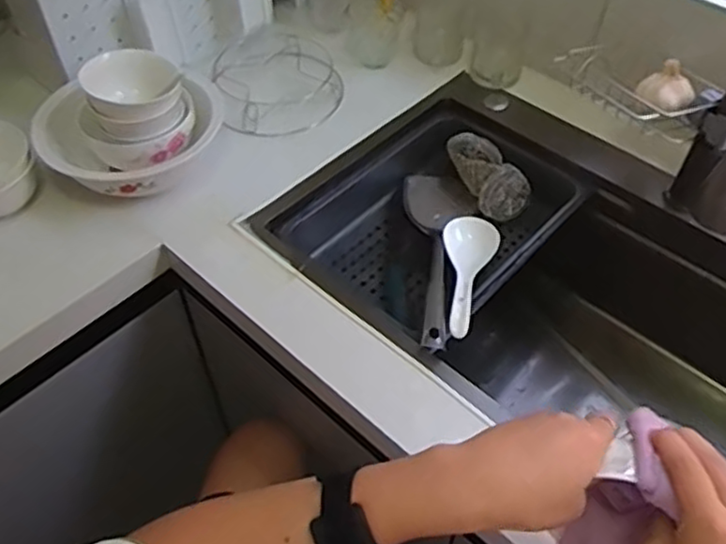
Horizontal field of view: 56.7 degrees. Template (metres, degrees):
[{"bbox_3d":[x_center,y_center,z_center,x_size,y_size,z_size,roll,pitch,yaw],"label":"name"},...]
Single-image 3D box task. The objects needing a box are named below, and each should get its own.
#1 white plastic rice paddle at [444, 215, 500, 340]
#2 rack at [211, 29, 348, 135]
[{"bbox_3d":[0.124,-0.003,0.818,0.068,0.027,0.237,11,32,9],"label":"white plastic rice paddle"},{"bbox_3d":[-0.122,-0.276,0.973,0.173,0.043,0.198,-13,52,-10],"label":"rack"}]

